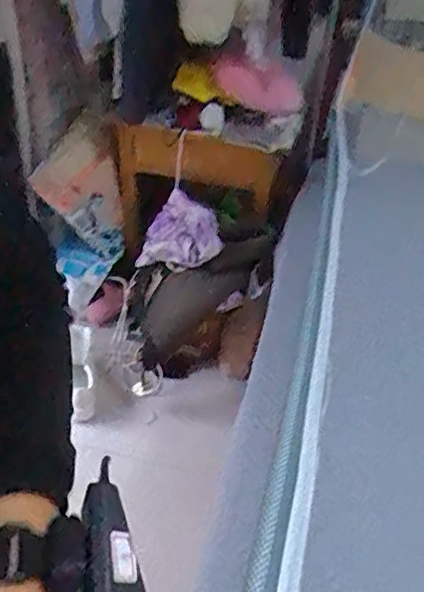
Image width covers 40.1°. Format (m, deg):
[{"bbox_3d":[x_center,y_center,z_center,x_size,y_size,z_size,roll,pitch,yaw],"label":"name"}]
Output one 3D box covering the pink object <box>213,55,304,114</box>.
[{"bbox_3d":[0.136,-0.615,1.690,0.273,0.117,0.076,25,41,27],"label":"pink object"}]

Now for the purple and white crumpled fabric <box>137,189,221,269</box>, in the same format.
[{"bbox_3d":[-0.081,-0.180,1.802,0.249,0.241,0.090,21,2,26],"label":"purple and white crumpled fabric"}]

